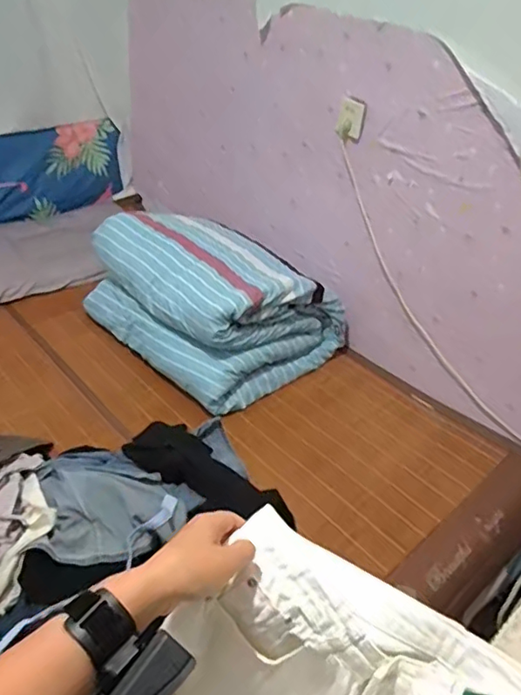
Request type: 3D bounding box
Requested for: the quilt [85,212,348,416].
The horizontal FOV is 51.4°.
[{"bbox_3d":[-0.147,-0.161,1.629,0.503,0.307,0.657,-26,47,-38],"label":"quilt"}]

